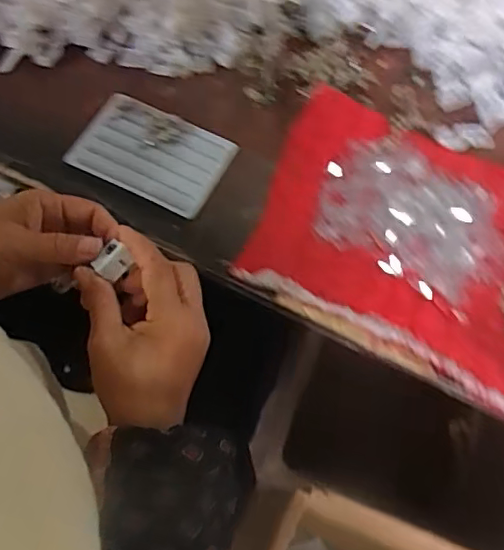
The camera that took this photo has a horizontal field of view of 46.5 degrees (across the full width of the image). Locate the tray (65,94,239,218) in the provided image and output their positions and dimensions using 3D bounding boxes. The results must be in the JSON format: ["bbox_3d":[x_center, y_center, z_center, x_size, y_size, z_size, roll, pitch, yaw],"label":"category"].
[{"bbox_3d":[-0.093,-0.115,0.547,0.136,0.009,0.095,25,65,7],"label":"tray"}]

